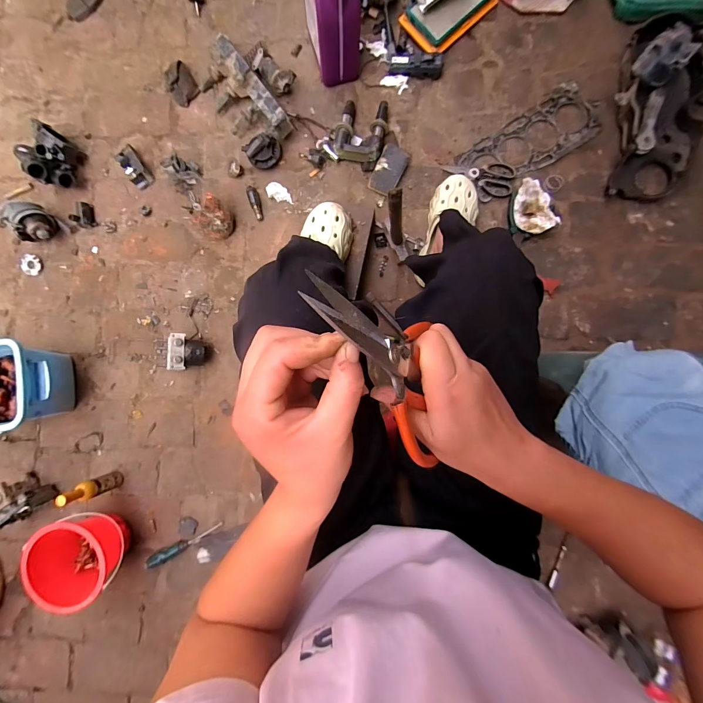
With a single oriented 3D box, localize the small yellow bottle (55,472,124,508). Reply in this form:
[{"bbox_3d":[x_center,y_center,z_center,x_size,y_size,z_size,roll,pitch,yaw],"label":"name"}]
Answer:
[{"bbox_3d":[-0.592,0.313,0.764,0.038,0.154,0.042,-23,86,3],"label":"small yellow bottle"}]

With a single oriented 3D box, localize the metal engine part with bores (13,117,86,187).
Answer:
[{"bbox_3d":[-0.735,-0.474,0.820,0.106,0.086,0.125,32,89,4],"label":"metal engine part with bores"}]

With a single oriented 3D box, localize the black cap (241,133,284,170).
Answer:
[{"bbox_3d":[-0.213,-0.490,0.815,0.082,0.029,0.070,-32,126,10],"label":"black cap"}]

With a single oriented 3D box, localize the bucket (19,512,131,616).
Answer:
[{"bbox_3d":[-0.620,0.466,0.764,0.192,0.142,0.176,0,87,3],"label":"bucket"}]

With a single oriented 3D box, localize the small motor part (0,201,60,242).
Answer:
[{"bbox_3d":[-0.790,-0.318,0.822,0.090,0.090,0.088,0,87,3],"label":"small motor part"}]

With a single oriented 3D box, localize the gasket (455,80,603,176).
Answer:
[{"bbox_3d":[0.424,-0.498,0.793,0.318,0.012,0.142,-34,86,4],"label":"gasket"}]

